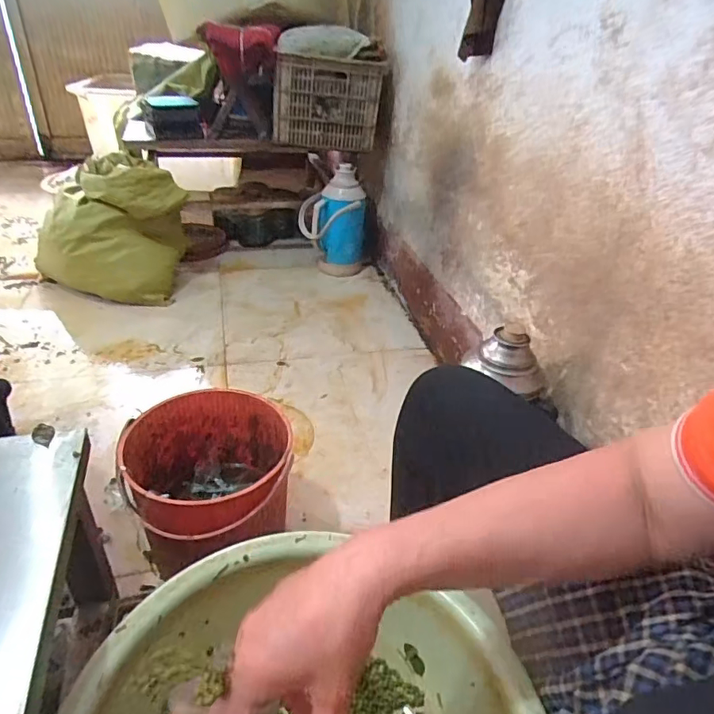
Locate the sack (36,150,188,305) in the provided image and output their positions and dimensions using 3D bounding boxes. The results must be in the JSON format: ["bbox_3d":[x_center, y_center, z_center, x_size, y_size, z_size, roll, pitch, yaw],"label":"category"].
[{"bbox_3d":[-0.780,-0.402,1.640,0.436,0.397,0.340,-20,41,-31],"label":"sack"}]

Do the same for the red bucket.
[{"bbox_3d":[-0.245,0.234,0.883,0.252,0.277,0.232,3,34,-2],"label":"red bucket"}]

